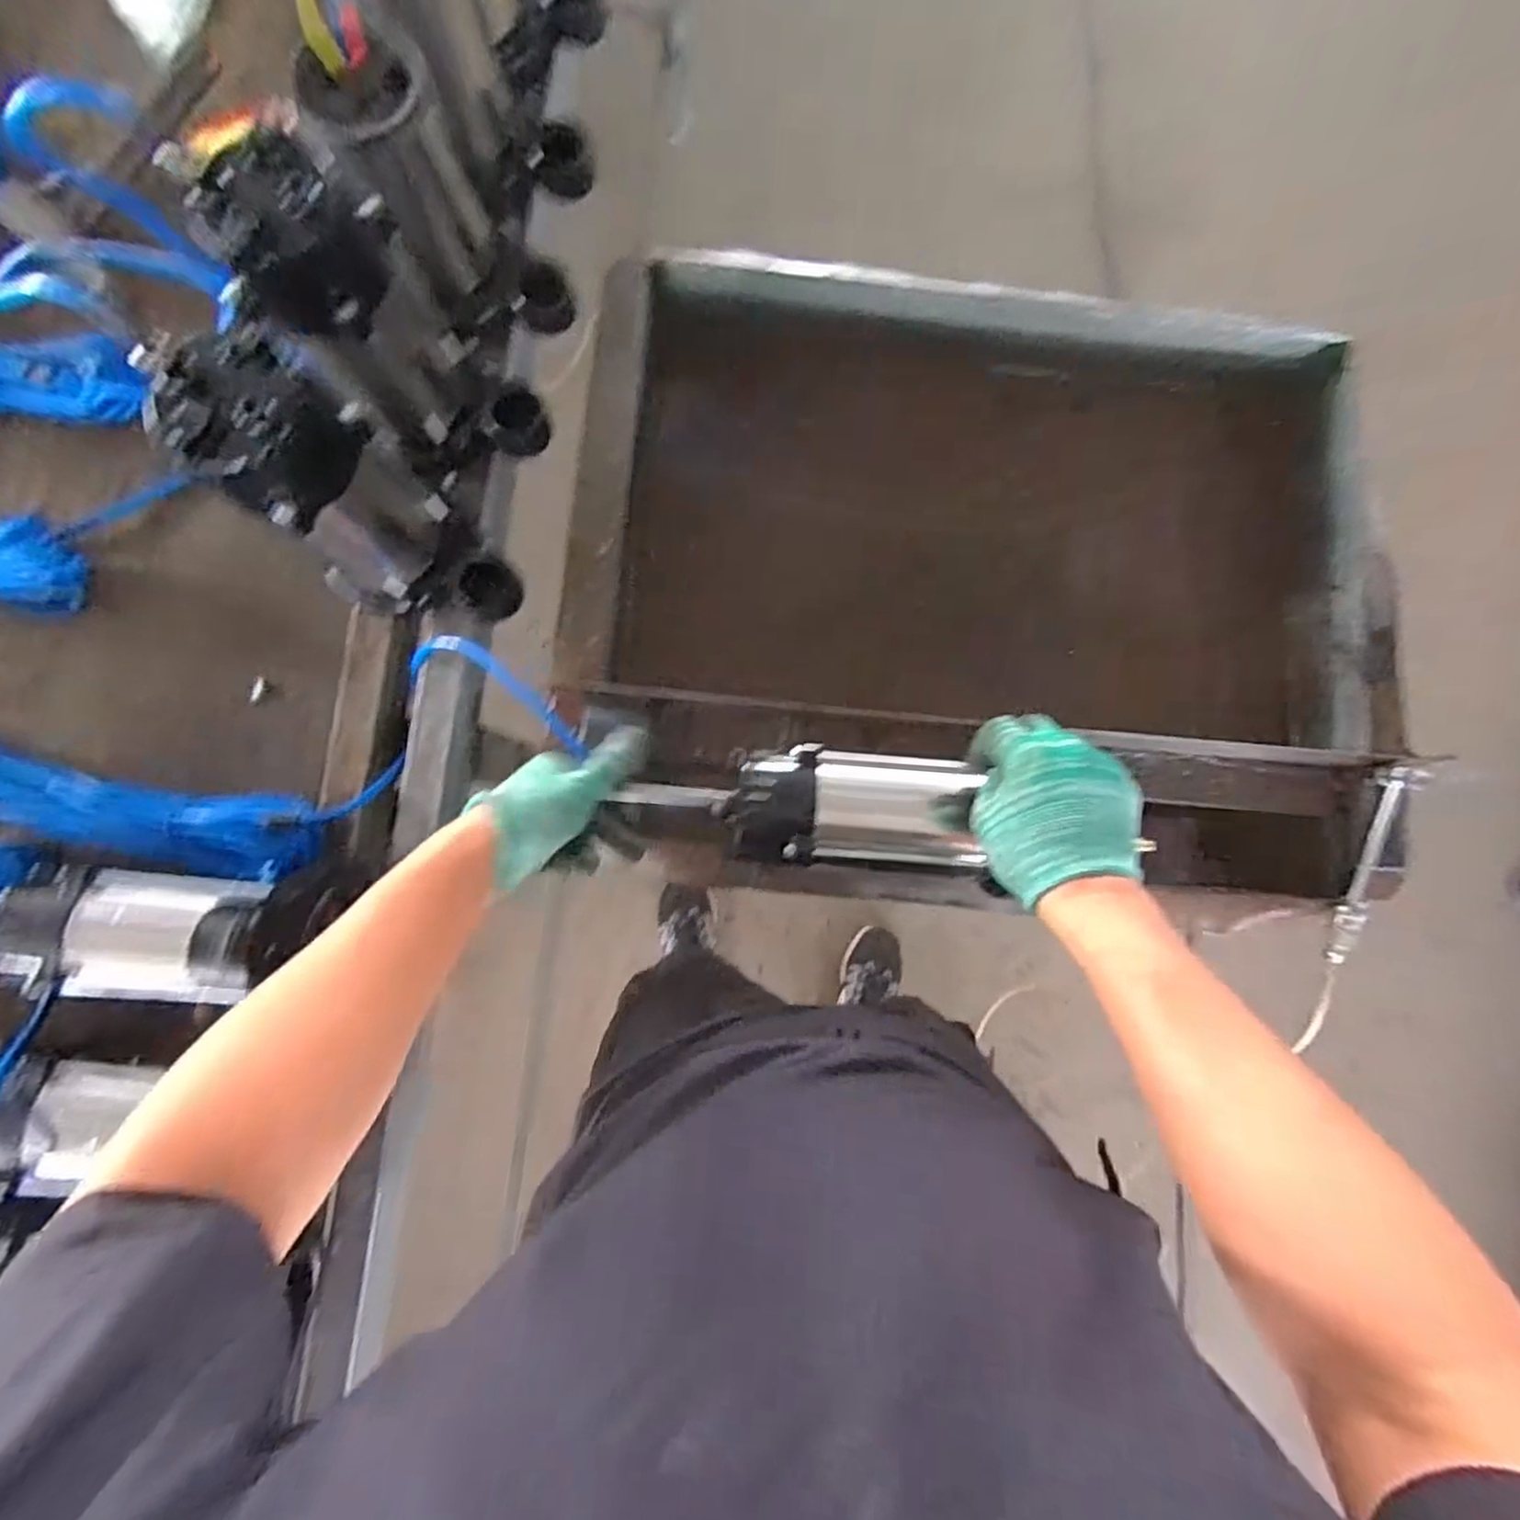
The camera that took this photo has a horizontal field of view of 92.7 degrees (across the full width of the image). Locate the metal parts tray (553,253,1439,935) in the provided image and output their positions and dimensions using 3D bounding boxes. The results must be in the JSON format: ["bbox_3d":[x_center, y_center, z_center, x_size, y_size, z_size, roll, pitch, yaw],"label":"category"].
[{"bbox_3d":[0.203,-0.170,0.748,0.751,0.208,0.578,6,83,-1],"label":"metal parts tray"}]

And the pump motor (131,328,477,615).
[{"bbox_3d":[-0.298,-0.188,0.527,0.097,0.235,0.115,40,84,3],"label":"pump motor"}]

